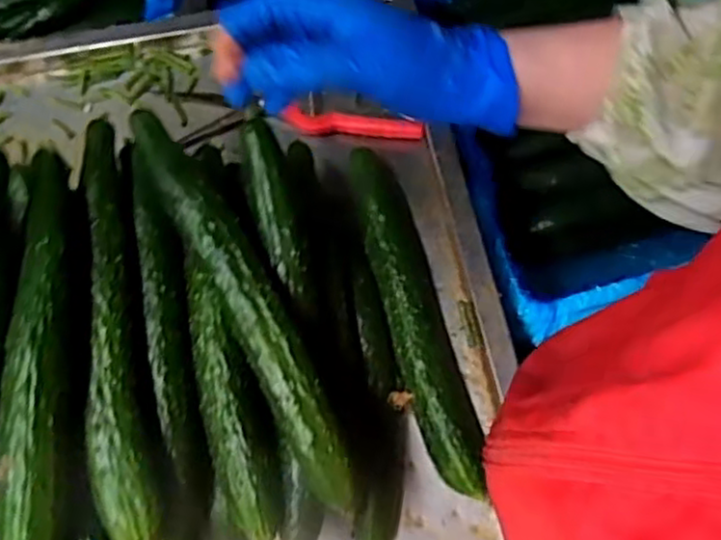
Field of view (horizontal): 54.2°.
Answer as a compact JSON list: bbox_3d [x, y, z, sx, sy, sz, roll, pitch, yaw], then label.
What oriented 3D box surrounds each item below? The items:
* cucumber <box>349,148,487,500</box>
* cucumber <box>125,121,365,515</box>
[{"bbox_3d":[0.038,0.026,0.507,0.041,0.032,0.262,-15,68,-5],"label":"cucumber"},{"bbox_3d":[-0.067,0.023,0.418,0.046,0.036,0.255,-26,69,-10],"label":"cucumber"}]

